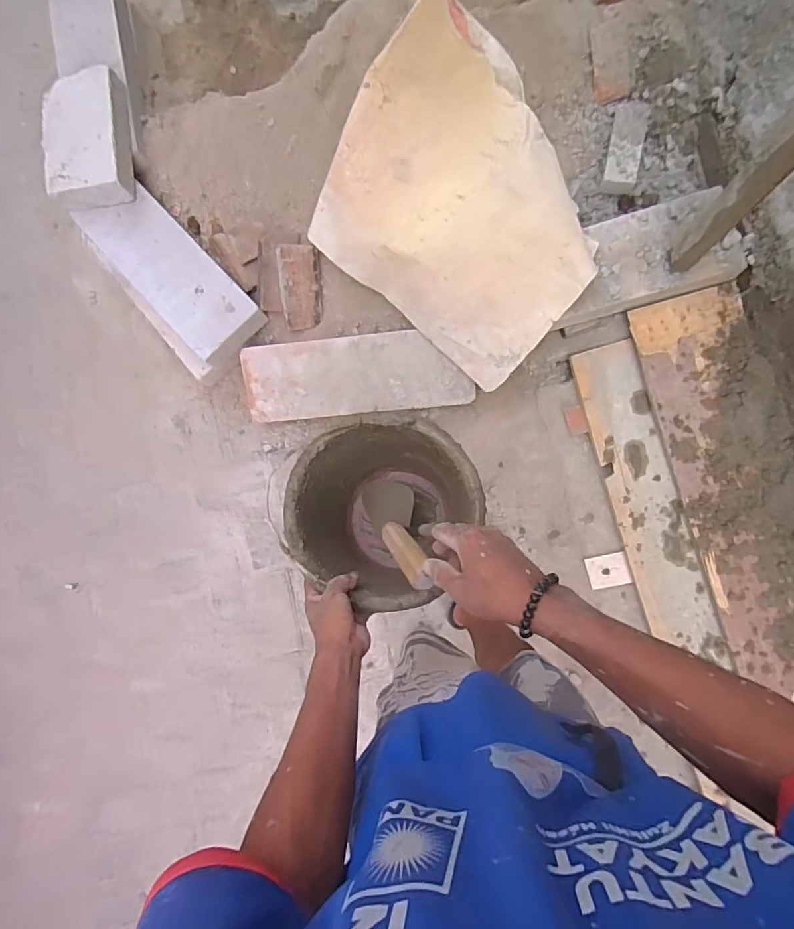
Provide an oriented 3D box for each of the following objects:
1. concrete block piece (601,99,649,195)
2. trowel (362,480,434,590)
[{"bbox_3d":[0.529,-0.734,1.121,0.079,0.058,0.176,11,84,8],"label":"concrete block piece"},{"bbox_3d":[-0.004,0.077,0.630,0.070,0.252,0.050,-35,106,4],"label":"trowel"}]

